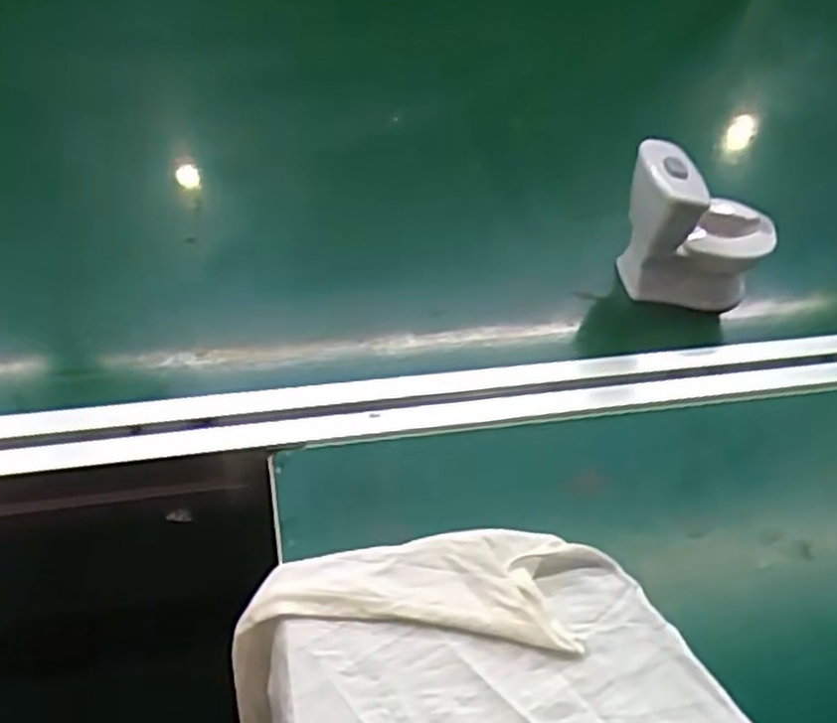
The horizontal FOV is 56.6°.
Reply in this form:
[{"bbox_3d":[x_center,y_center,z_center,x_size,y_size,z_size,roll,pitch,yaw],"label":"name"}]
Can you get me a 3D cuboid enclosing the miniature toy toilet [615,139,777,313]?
[{"bbox_3d":[0.193,-0.091,0.524,0.096,0.098,0.058,-4,49,-11],"label":"miniature toy toilet"}]

